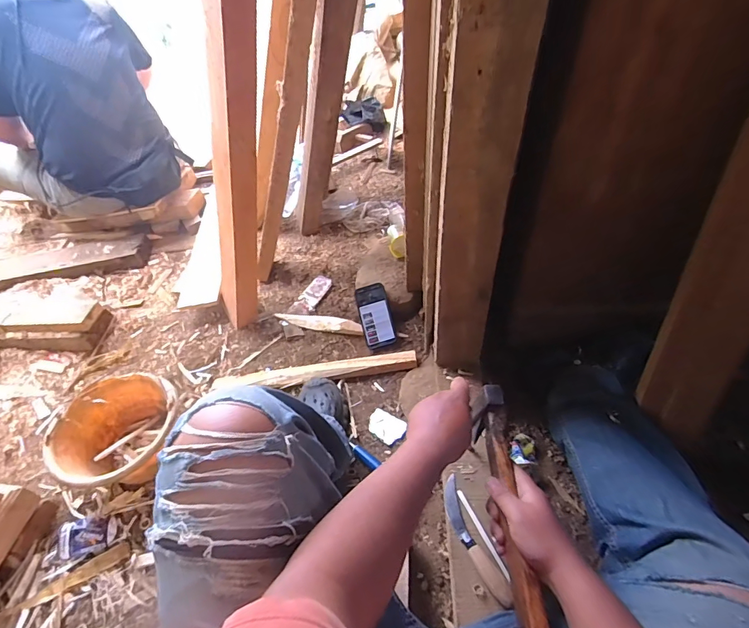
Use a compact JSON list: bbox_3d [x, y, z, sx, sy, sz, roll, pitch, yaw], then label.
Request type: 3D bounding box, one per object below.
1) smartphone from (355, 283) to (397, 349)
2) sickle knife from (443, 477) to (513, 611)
[{"bbox_3d":[0.002,0.003,1.108,0.085,0.013,0.168,-18,73,19],"label":"smartphone"},{"bbox_3d":[0.160,0.367,0.689,0.038,0.012,0.200,-18,51,-10],"label":"sickle knife"}]

